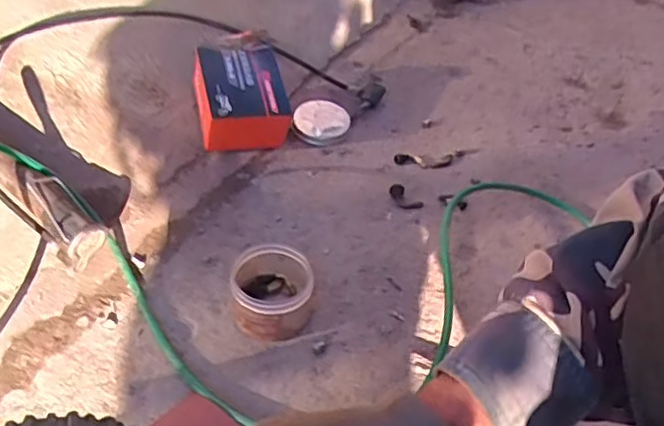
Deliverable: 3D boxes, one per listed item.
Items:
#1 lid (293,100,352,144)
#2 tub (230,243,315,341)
[{"bbox_3d":[-0.015,-0.134,0.893,0.079,0.014,0.076,4,45,1],"label":"lid"},{"bbox_3d":[-0.062,0.080,0.659,0.081,0.067,0.083,2,45,-2],"label":"tub"}]

